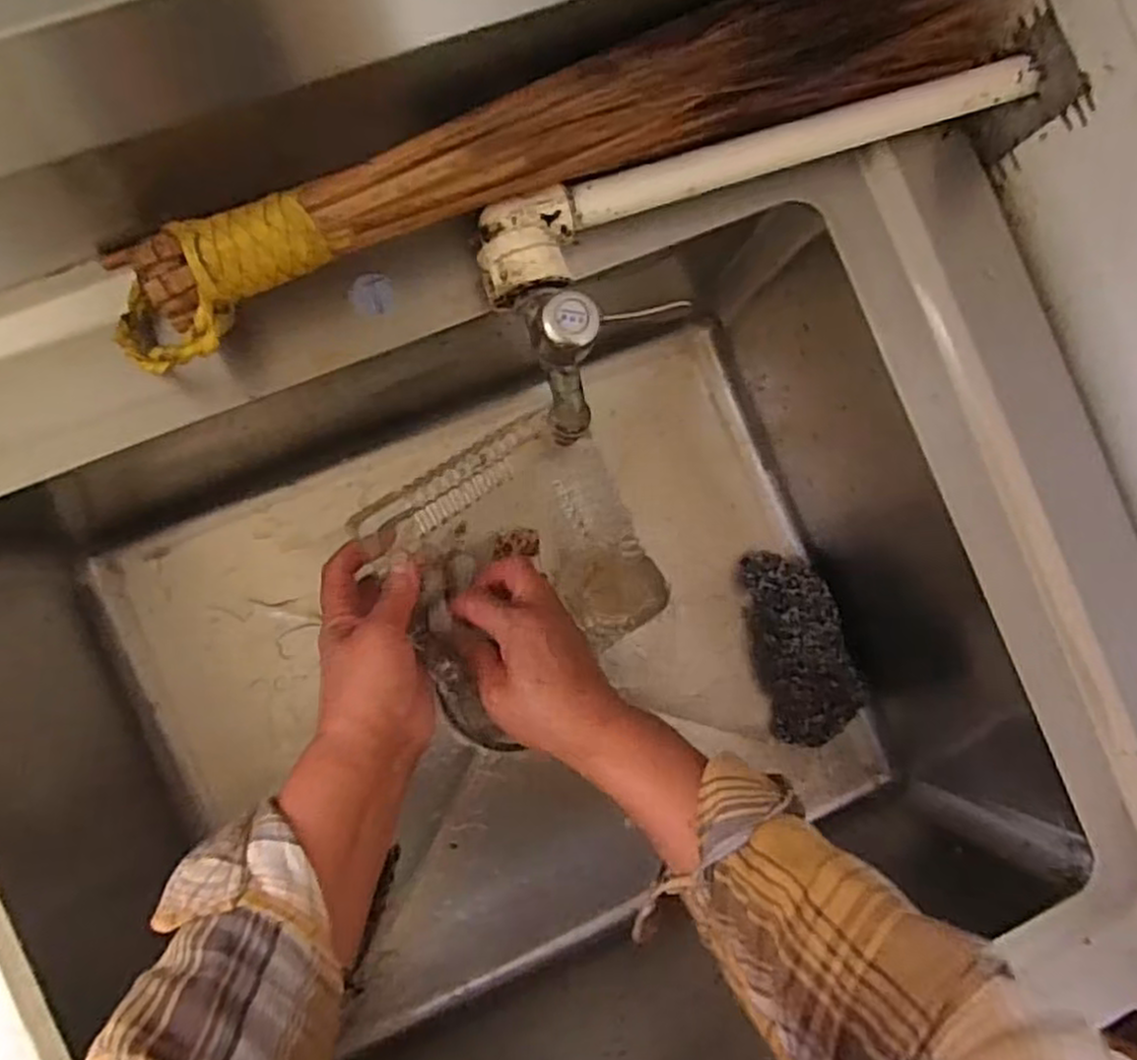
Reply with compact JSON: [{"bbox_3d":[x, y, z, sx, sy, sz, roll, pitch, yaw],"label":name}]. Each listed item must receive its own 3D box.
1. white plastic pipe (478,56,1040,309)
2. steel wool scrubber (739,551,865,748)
[{"bbox_3d":[0.096,-0.186,0.380,0.305,0.028,0.042,-25,92,-4],"label":"white plastic pipe"},{"bbox_3d":[0.180,0.091,0.584,0.066,0.045,0.155,-15,91,-5],"label":"steel wool scrubber"}]

